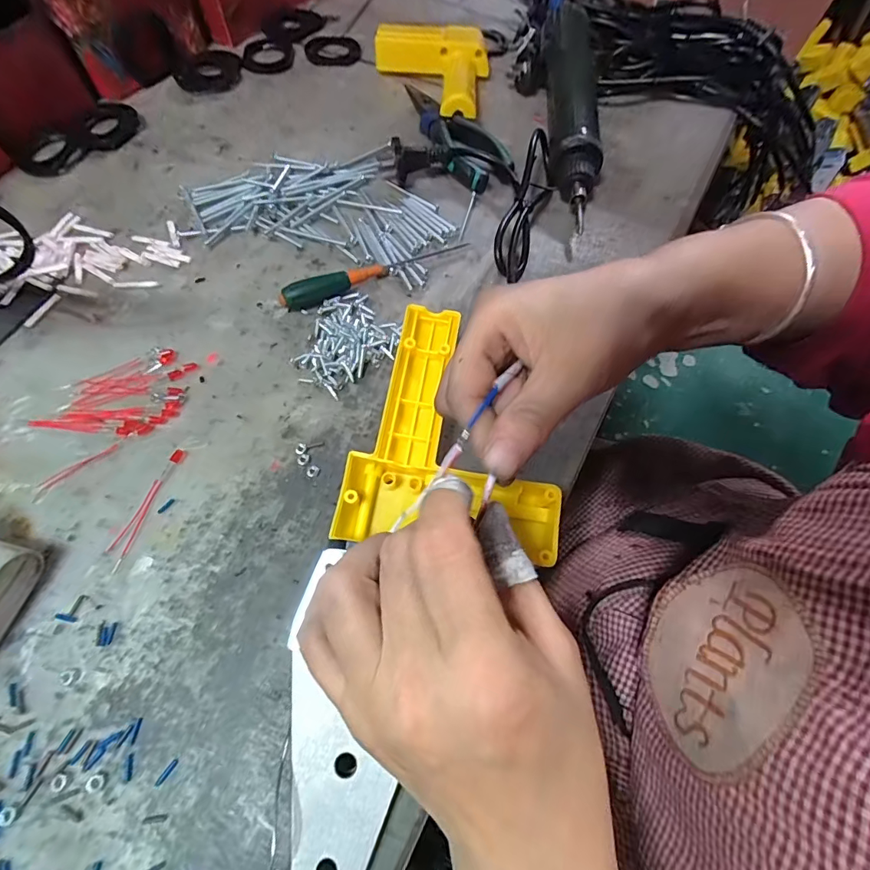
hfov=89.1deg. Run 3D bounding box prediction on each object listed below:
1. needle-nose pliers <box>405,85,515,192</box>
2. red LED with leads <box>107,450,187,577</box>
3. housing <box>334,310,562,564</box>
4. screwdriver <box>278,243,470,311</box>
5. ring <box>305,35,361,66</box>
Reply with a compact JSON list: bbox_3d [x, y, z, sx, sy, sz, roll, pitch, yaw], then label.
[{"bbox_3d":[0.008,-0.281,0.406,0.058,0.024,0.151,-35,71,-17],"label":"needle-nose pliers"},{"bbox_3d":[-0.165,0.040,0.252,0.011,0.004,0.072,19,65,7],"label":"red LED with leads"},{"bbox_3d":[0.015,-0.004,0.252,0.113,0.030,0.136,9,64,2],"label":"housing"},{"bbox_3d":[-0.043,-0.123,0.327,0.144,0.016,0.015,-25,68,-14],"label":"screwdriver"},{"bbox_3d":[-0.111,-0.421,0.483,0.059,0.005,0.059,1,64,-2],"label":"ring"}]

